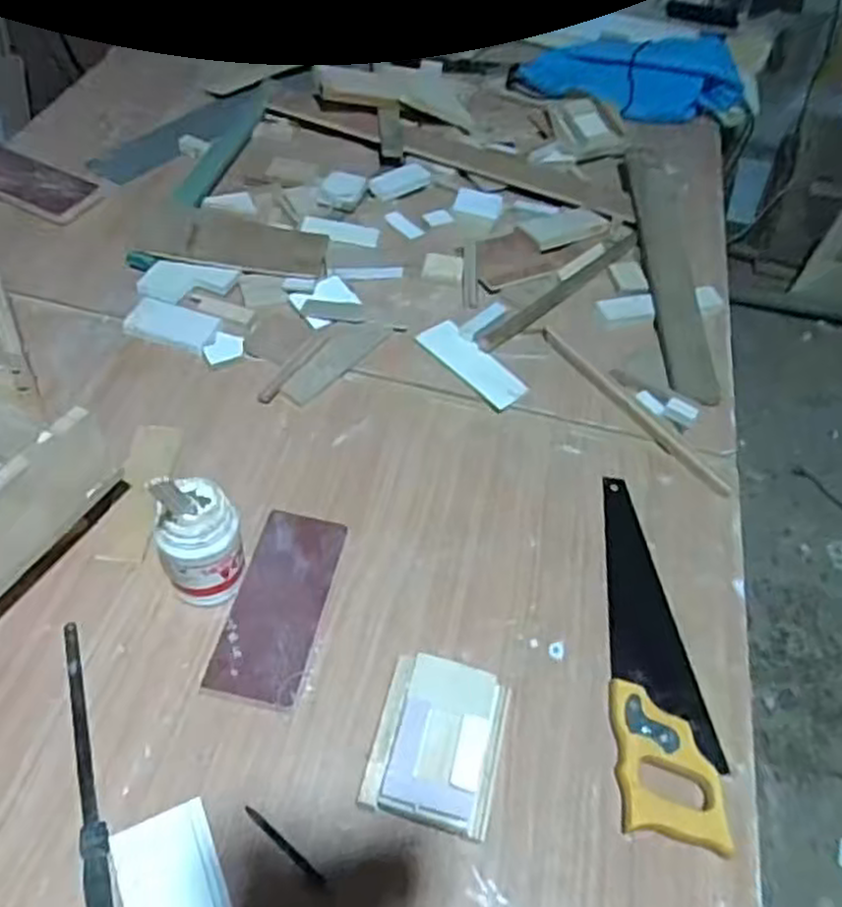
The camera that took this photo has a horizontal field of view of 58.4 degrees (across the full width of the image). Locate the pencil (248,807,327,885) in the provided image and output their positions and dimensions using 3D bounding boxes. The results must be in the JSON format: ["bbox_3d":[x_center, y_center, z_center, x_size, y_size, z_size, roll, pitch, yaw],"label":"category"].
[{"bbox_3d":[-0.117,0.338,0.651,0.090,0.007,0.008,34,57,19],"label":"pencil"}]

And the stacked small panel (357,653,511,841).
[{"bbox_3d":[0.017,0.262,0.691,0.112,0.048,0.143,14,53,6],"label":"stacked small panel"}]

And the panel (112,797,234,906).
[{"bbox_3d":[-0.202,0.356,0.620,0.076,0.007,0.114,-18,56,-17],"label":"panel"}]

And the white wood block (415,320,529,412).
[{"bbox_3d":[0.071,-0.124,1.032,0.065,0.006,0.169,-31,61,-25],"label":"white wood block"}]

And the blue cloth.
[{"bbox_3d":[0.436,-0.751,1.501,0.417,0.050,0.231,-5,53,-12],"label":"blue cloth"}]

